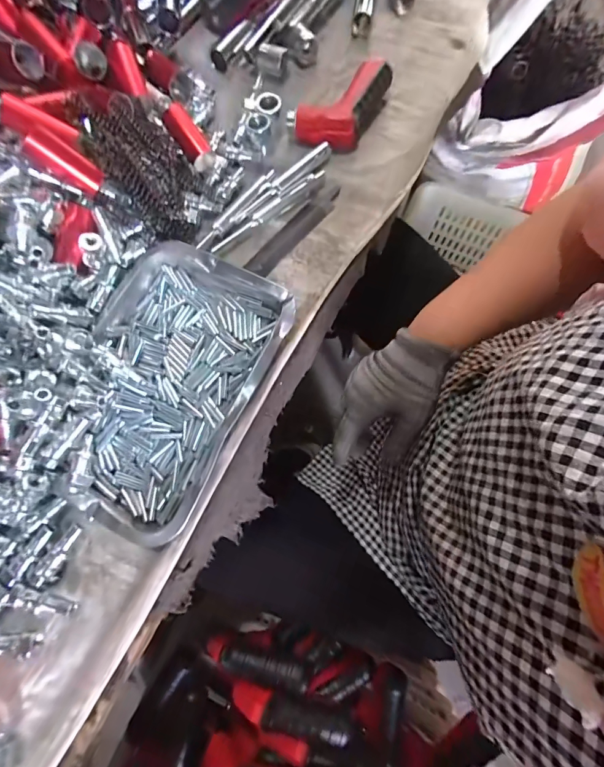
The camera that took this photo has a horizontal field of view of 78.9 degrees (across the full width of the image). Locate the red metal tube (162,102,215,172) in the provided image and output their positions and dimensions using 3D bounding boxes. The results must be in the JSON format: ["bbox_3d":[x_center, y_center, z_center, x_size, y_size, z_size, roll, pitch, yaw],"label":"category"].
[{"bbox_3d":[-0.127,-0.275,0.410,0.025,0.024,0.073,-38,100,-9],"label":"red metal tube"}]

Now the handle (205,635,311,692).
[{"bbox_3d":[-0.052,0.331,0.433,0.123,0.025,0.026,14,75,6],"label":"handle"}]

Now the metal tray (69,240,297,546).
[{"bbox_3d":[-0.134,-0.006,0.349,0.171,0.030,0.253,25,76,9],"label":"metal tray"}]

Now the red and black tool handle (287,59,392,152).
[{"bbox_3d":[0.047,-0.334,0.436,0.080,0.037,0.122,29,77,10],"label":"red and black tool handle"}]

